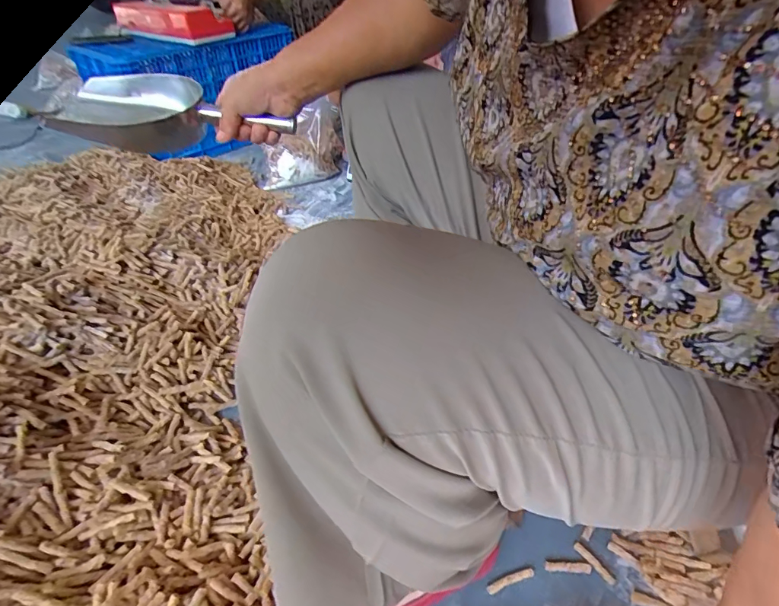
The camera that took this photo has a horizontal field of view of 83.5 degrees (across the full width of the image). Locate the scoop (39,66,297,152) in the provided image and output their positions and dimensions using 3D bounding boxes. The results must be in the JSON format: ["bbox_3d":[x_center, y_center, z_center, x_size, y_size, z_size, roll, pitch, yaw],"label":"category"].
[{"bbox_3d":[-0.259,-0.216,0.511,0.265,0.060,0.125,15,44,16],"label":"scoop"}]

